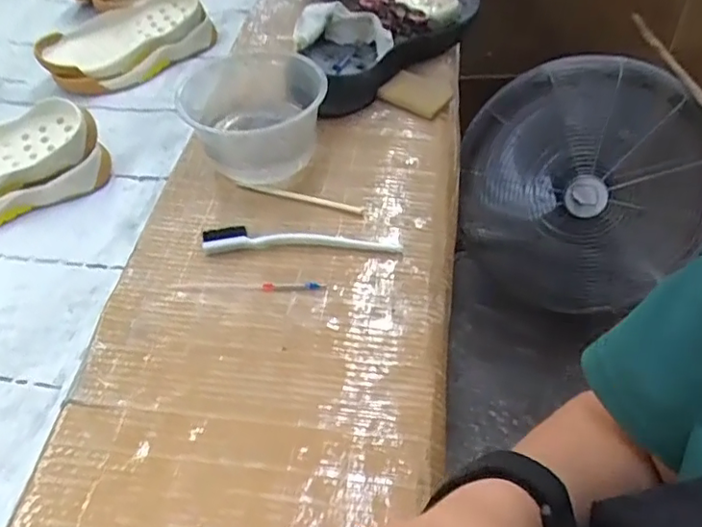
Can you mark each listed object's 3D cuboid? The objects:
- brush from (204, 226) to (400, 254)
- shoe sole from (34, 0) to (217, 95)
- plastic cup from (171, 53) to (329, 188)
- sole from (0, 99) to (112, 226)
[{"bbox_3d":[-0.042,-0.020,0.505,0.168,0.013,0.027,1,49,2],"label":"brush"},{"bbox_3d":[-0.299,-0.298,0.780,0.217,0.054,0.110,-31,55,-23],"label":"shoe sole"},{"bbox_3d":[-0.092,-0.145,0.572,0.129,0.075,0.118,-1,49,1],"label":"plastic cup"},{"bbox_3d":[-0.368,-0.096,0.599,0.215,0.061,0.101,-27,54,-20],"label":"sole"}]

